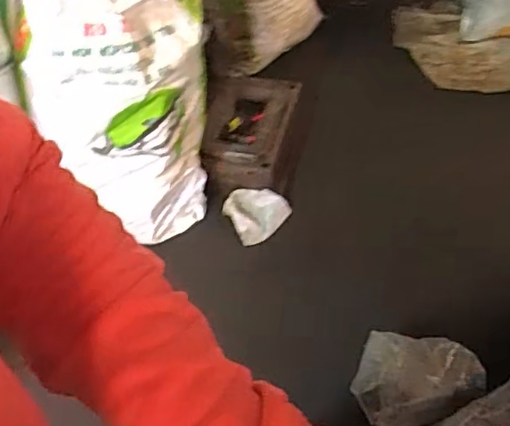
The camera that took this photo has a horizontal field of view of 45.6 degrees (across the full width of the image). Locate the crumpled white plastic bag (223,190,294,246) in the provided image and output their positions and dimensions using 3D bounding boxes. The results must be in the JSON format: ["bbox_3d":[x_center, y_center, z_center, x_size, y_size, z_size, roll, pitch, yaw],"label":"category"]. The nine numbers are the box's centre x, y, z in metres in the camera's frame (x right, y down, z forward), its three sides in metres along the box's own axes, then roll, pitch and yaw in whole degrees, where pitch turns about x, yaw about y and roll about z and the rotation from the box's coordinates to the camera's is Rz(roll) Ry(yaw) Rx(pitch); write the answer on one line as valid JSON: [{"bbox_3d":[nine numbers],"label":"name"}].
[{"bbox_3d":[-0.008,0.003,1.606,0.150,0.063,0.154,30,56,27],"label":"crumpled white plastic bag"}]

